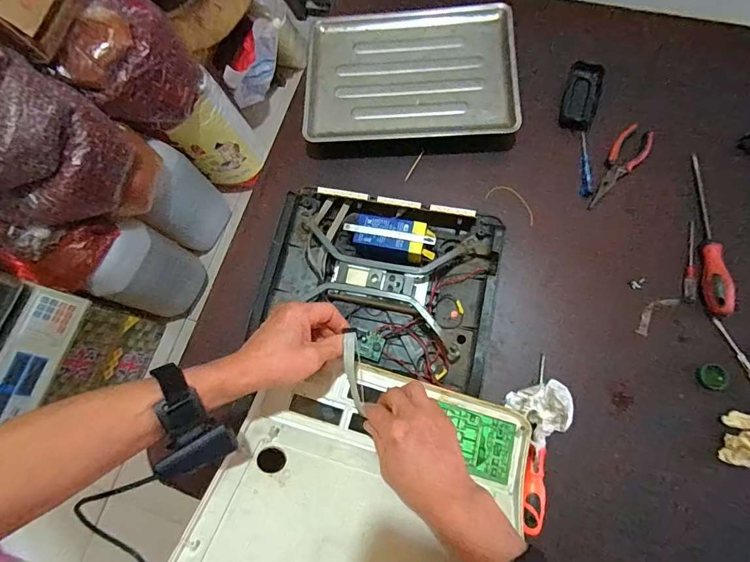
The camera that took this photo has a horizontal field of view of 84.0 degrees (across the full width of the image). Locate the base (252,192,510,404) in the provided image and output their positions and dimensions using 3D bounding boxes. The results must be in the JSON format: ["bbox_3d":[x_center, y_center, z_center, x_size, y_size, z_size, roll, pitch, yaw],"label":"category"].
[{"bbox_3d":[0.003,-0.003,0.594,0.317,0.056,0.243,11,76,9],"label":"base"}]

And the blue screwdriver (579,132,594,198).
[{"bbox_3d":[0.329,-0.184,0.651,0.014,0.016,0.108,2,75,6],"label":"blue screwdriver"}]

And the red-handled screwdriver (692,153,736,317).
[{"bbox_3d":[0.478,-0.073,0.584,0.028,0.027,0.249,8,76,8],"label":"red-handled screwdriver"}]

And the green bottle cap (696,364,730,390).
[{"bbox_3d":[0.441,0.126,0.546,0.035,0.013,0.033,-1,75,5],"label":"green bottle cap"}]

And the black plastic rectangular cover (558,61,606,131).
[{"bbox_3d":[0.337,-0.302,0.677,0.050,0.026,0.118,17,77,10],"label":"black plastic rectangular cover"}]

